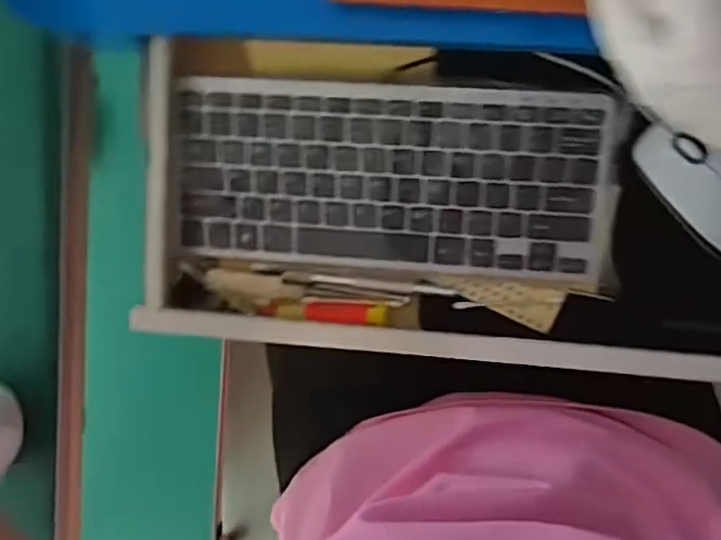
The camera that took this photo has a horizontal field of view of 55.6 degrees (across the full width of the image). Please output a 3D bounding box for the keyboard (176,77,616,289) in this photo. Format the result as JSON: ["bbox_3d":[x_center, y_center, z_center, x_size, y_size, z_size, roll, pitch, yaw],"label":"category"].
[{"bbox_3d":[0.017,-0.059,0.446,0.275,0.018,0.117,5,97,5],"label":"keyboard"}]

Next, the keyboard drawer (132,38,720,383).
[{"bbox_3d":[0.077,-0.037,0.446,0.432,0.056,0.197,6,97,5],"label":"keyboard drawer"}]

